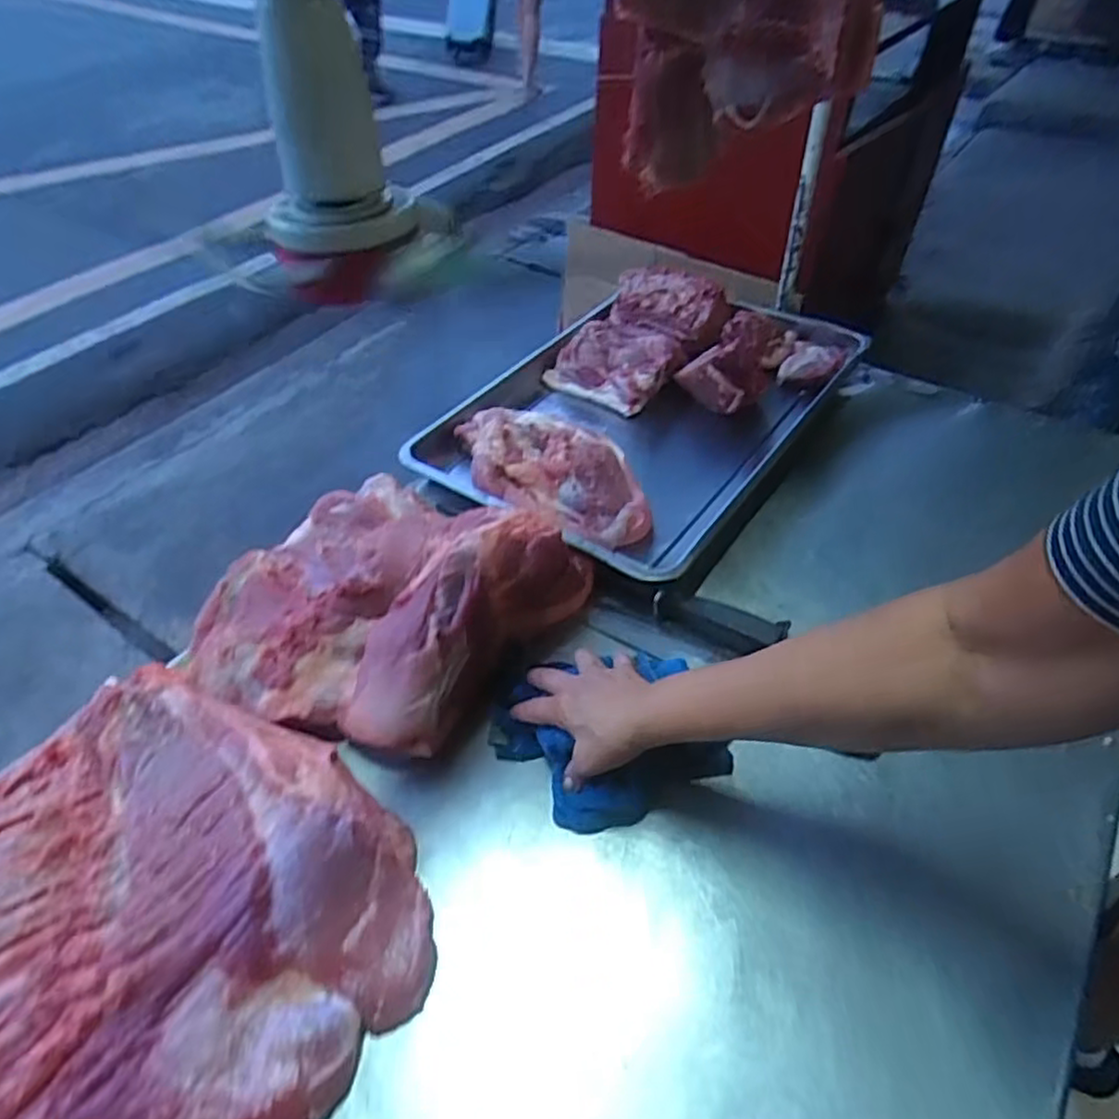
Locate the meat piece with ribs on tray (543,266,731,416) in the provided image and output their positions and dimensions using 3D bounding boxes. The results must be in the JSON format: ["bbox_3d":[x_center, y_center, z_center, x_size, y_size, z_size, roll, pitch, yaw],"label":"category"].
[{"bbox_3d":[0.123,-0.327,1.046,0.174,0.088,0.279,26,51,23],"label":"meat piece with ribs on tray"}]

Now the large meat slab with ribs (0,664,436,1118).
[{"bbox_3d":[-0.294,0.266,0.514,0.356,0.065,0.333,28,52,24],"label":"large meat slab with ribs"}]

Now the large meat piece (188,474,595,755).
[{"bbox_3d":[-0.167,0.035,0.689,0.262,0.078,0.305,28,52,25],"label":"large meat piece"}]

